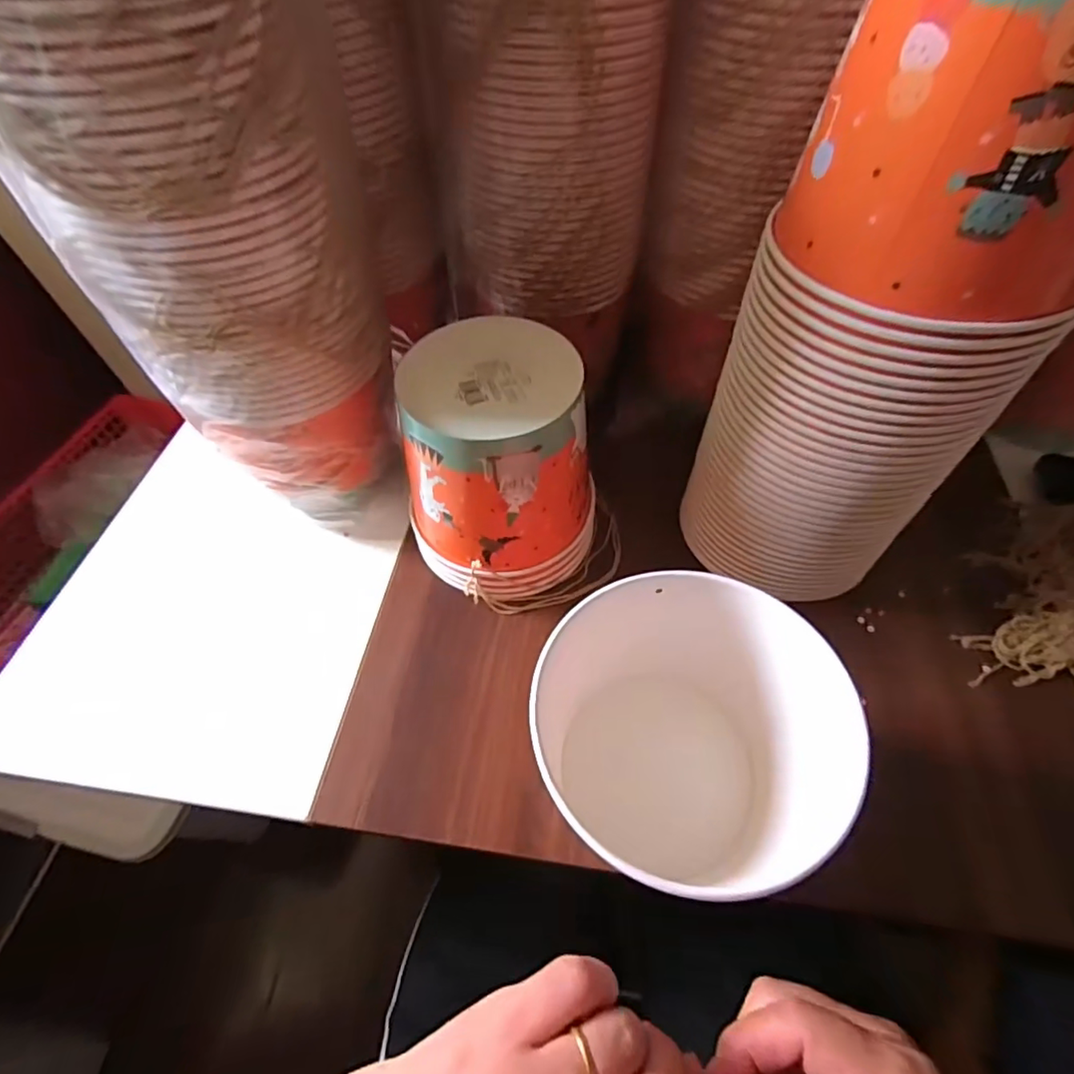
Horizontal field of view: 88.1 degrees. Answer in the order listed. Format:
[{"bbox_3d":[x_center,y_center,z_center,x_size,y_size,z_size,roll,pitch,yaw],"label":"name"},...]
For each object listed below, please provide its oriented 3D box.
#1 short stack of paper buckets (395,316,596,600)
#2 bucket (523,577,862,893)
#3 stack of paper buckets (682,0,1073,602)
[{"bbox_3d":[-0.030,-0.053,0.449,0.150,0.169,0.153,0,56,2],"label":"short stack of paper buckets"},{"bbox_3d":[0.086,0.122,0.341,0.159,0.139,0.146,-1,55,2],"label":"bucket"},{"bbox_3d":[0.200,-0.102,0.332,0.140,0.370,0.115,-4,55,-1],"label":"stack of paper buckets"}]

